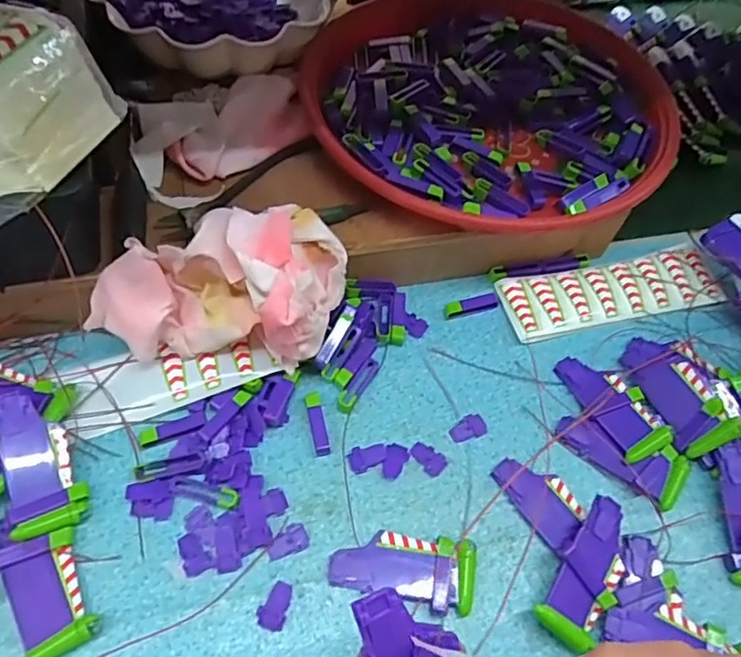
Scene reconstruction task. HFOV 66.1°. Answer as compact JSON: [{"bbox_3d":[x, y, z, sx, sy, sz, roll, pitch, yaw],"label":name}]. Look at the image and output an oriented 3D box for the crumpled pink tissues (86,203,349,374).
[{"bbox_3d":[-0.102,-0.035,0.390,0.166,0.068,0.103,5,58,-2],"label":"crumpled pink tissues"}]

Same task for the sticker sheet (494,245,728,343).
[{"bbox_3d":[0.204,-0.032,0.479,0.188,0.007,0.060,-11,59,-10],"label":"sticker sheet"}]

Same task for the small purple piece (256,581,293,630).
[{"bbox_3d":[-0.058,0.168,0.346,0.017,0.004,0.026,16,59,5],"label":"small purple piece"}]

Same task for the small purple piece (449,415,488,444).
[{"bbox_3d":[0.071,0.072,0.415,0.027,0.004,0.018,-17,61,-14],"label":"small purple piece"}]

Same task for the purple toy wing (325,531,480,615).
[{"bbox_3d":[0.021,0.152,0.360,0.089,0.010,0.042,8,58,0],"label":"purple toy wing"}]

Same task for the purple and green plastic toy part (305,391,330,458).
[{"bbox_3d":[-0.037,0.067,0.403,0.011,0.009,0.045,-11,60,-11],"label":"purple and green plastic toy part"}]

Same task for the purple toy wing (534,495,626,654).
[{"bbox_3d":[0.138,0.153,0.359,0.036,0.022,0.089,33,62,15],"label":"purple toy wing"}]

